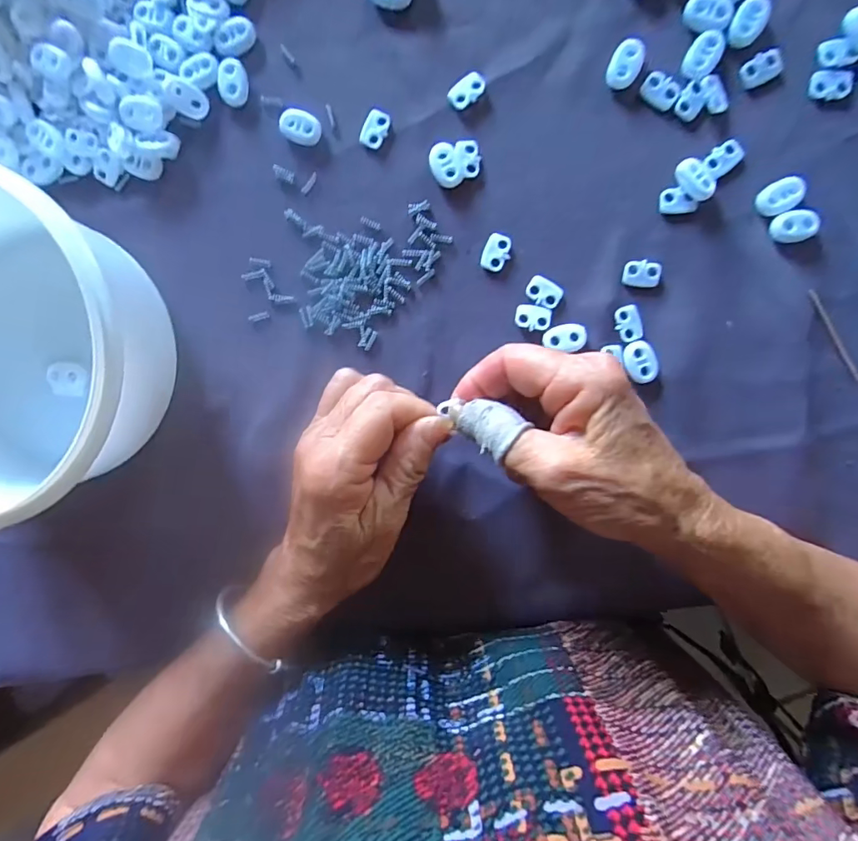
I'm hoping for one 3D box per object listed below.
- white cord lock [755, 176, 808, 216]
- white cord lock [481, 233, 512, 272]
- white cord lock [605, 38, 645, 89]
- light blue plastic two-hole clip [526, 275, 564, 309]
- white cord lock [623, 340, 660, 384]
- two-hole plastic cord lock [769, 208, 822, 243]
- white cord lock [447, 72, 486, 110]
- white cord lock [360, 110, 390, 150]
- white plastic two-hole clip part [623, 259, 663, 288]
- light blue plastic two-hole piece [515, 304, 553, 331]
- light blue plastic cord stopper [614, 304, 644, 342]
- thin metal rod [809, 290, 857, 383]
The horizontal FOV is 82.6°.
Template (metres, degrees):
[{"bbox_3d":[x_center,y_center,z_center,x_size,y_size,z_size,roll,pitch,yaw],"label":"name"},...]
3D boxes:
[{"bbox_3d":[0.178,-0.113,0.247,0.023,0.005,0.016,-26,94,6],"label":"white cord lock"},{"bbox_3d":[0.037,-0.091,0.263,0.014,0.004,0.019,19,97,1],"label":"white cord lock"},{"bbox_3d":[0.099,-0.180,0.247,0.015,0.005,0.022,15,97,2],"label":"white cord lock"},{"bbox_3d":[0.062,-0.069,0.262,0.019,0.004,0.014,26,97,0],"label":"light blue plastic two-hole clip"},{"bbox_3d":[0.113,-0.031,0.261,0.016,0.005,0.022,-12,95,5],"label":"white cord lock"},{"bbox_3d":[0.184,-0.098,0.247,0.021,0.006,0.016,-9,96,4],"label":"two-hole plastic cord lock"},{"bbox_3d":[0.020,-0.173,0.255,0.020,0.004,0.013,-33,93,6],"label":"white cord lock"},{"bbox_3d":[-0.029,-0.156,0.261,0.013,0.004,0.018,21,97,1],"label":"white cord lock"},{"bbox_3d":[0.113,-0.078,0.258,0.019,0.004,0.013,7,97,3],"label":"white plastic two-hole clip part"},{"bbox_3d":[0.057,-0.056,0.264,0.019,0.004,0.014,4,96,3],"label":"light blue plastic two-hole piece"},{"bbox_3d":[0.107,-0.052,0.260,0.014,0.004,0.019,-11,95,4],"label":"light blue plastic cord stopper"},{"bbox_3d":[0.212,-0.043,0.253,0.004,0.004,0.055,-30,94,6],"label":"thin metal rod"}]

